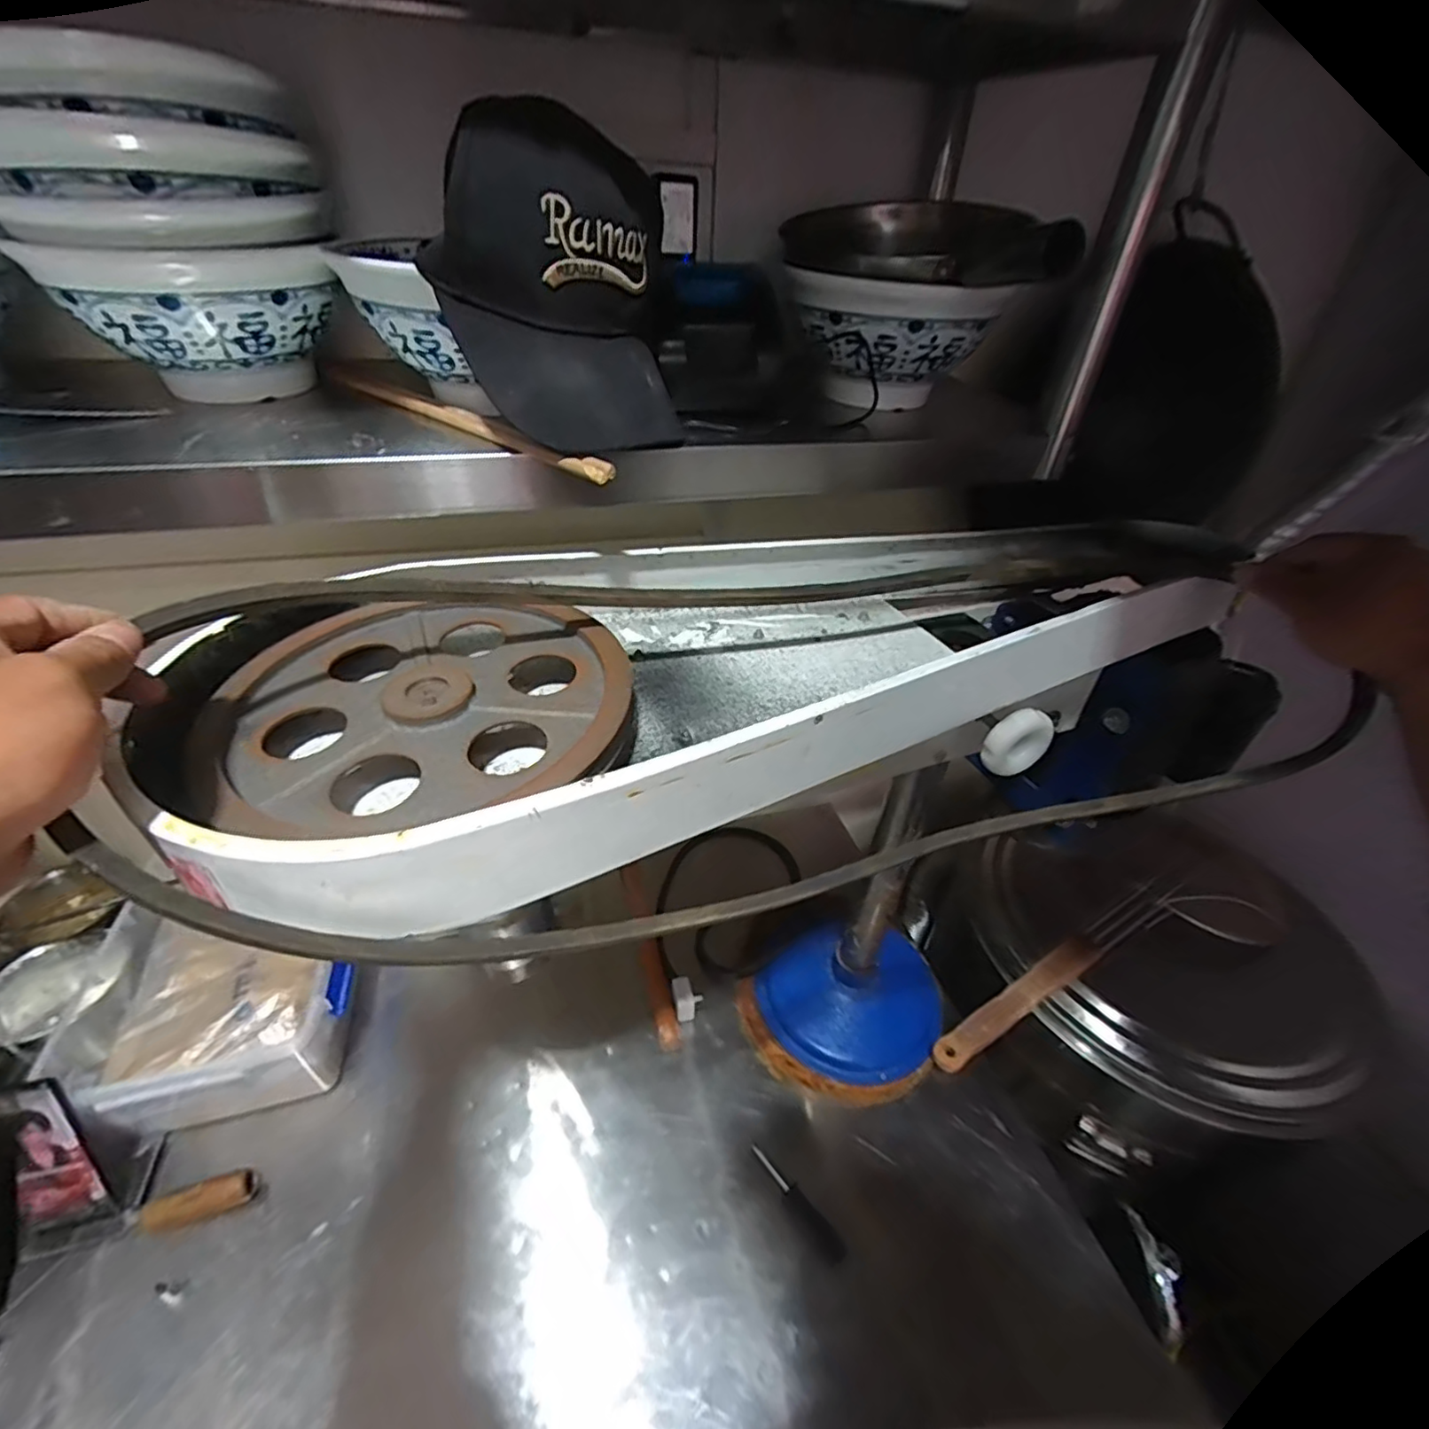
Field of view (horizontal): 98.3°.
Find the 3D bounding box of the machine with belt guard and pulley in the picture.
[{"bbox_3d":[0.003,-0.033,0.409,0.601,0.106,0.260,-9,39,-16],"label":"machine with belt guard and pulley"}]

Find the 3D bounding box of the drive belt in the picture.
[{"bbox_3d":[0.089,-0.030,0.419,0.747,0.071,0.296,-4,50,-18],"label":"drive belt"}]

